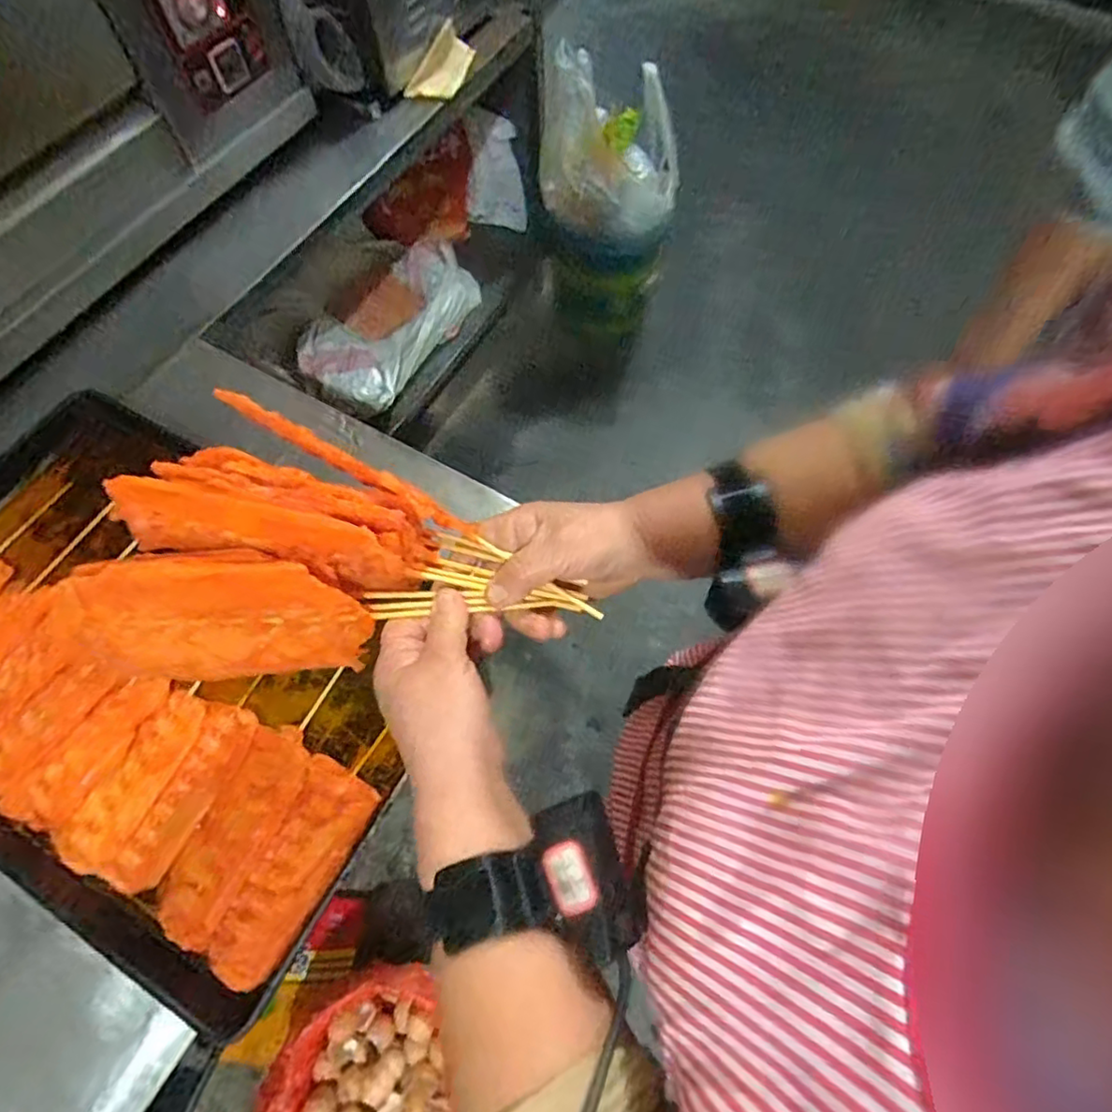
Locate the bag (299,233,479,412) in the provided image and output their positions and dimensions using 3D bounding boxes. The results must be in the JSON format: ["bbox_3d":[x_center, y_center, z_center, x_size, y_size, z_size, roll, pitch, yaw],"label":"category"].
[{"bbox_3d":[-0.401,-0.553,1.461,0.256,0.167,0.484,22,68,11],"label":"bag"}]

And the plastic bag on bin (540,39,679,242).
[{"bbox_3d":[0.119,-0.887,1.339,0.302,0.341,0.216,9,66,6],"label":"plastic bag on bin"}]

